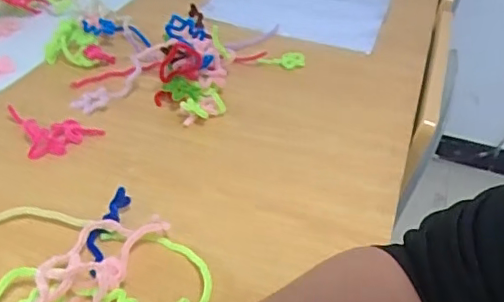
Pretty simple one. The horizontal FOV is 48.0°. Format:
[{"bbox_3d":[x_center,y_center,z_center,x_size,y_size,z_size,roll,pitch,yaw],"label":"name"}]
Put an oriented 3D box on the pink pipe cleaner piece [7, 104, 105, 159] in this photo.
[{"bbox_3d":[-0.232,-0.035,0.678,0.089,0.025,0.090,-16,40,-27],"label":"pink pipe cleaner piece"}]

